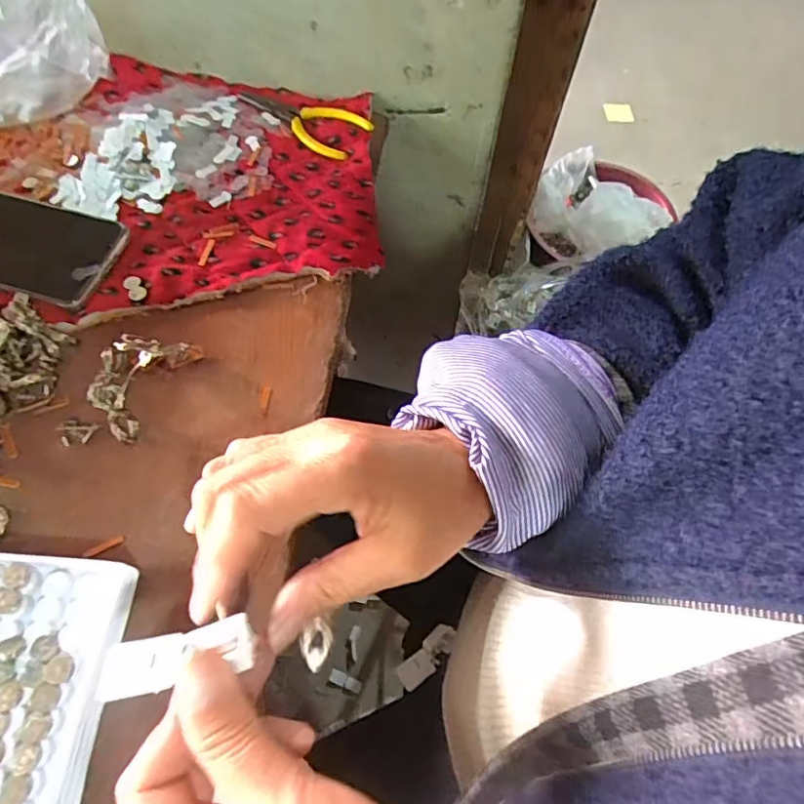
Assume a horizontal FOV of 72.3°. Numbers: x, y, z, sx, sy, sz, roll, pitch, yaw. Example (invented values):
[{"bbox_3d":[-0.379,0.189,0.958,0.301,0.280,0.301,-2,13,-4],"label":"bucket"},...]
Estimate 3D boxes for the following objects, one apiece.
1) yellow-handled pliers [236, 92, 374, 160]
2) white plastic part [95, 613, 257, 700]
[{"bbox_3d":[-0.091,-0.246,0.478,0.122,0.004,0.051,22,64,8],"label":"yellow-handled pliers"},{"bbox_3d":[-0.087,0.099,0.213,0.057,0.006,0.021,-13,64,-6],"label":"white plastic part"}]

